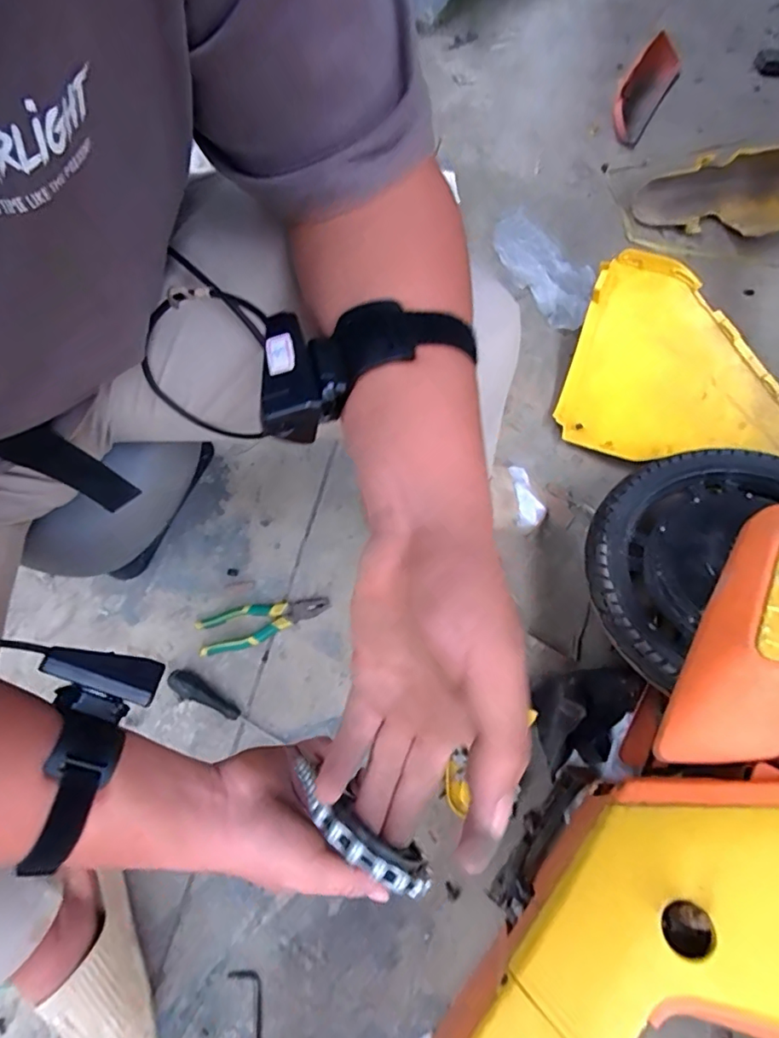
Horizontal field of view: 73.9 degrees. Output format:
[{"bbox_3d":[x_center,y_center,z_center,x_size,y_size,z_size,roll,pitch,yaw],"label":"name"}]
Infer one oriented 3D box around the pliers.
[{"bbox_3d":[-0.190,0.157,0.785,0.198,0.015,0.060,-12,71,-6],"label":"pliers"}]

